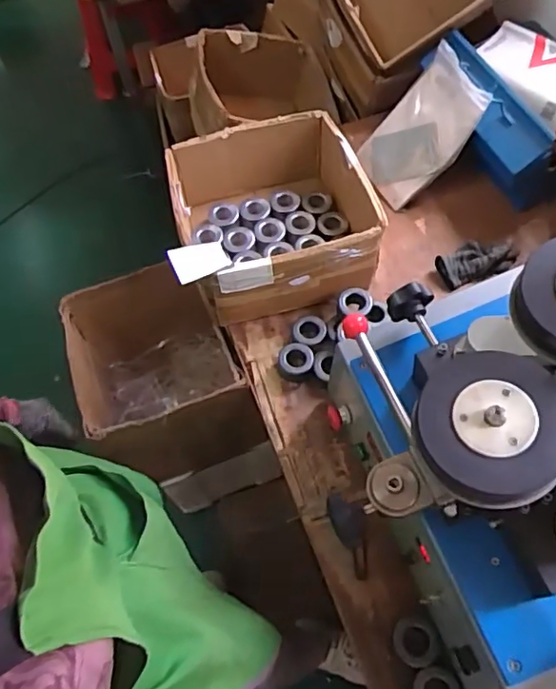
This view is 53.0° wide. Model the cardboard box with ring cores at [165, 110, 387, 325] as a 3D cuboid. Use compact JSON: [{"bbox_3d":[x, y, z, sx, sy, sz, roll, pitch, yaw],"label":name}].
[{"bbox_3d":[0.000,-0.238,1.044,0.363,0.171,0.339,-9,61,-2],"label":"cardboard box with ring cores"}]

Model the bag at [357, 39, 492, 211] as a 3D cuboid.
[{"bbox_3d":[0.289,-0.428,1.126,0.027,0.267,0.176,-1,52,-48],"label":"bag"}]

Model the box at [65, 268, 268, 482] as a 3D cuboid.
[{"bbox_3d":[-0.241,0.061,1.147,0.280,0.276,0.322,-20,62,-8],"label":"box"}]

